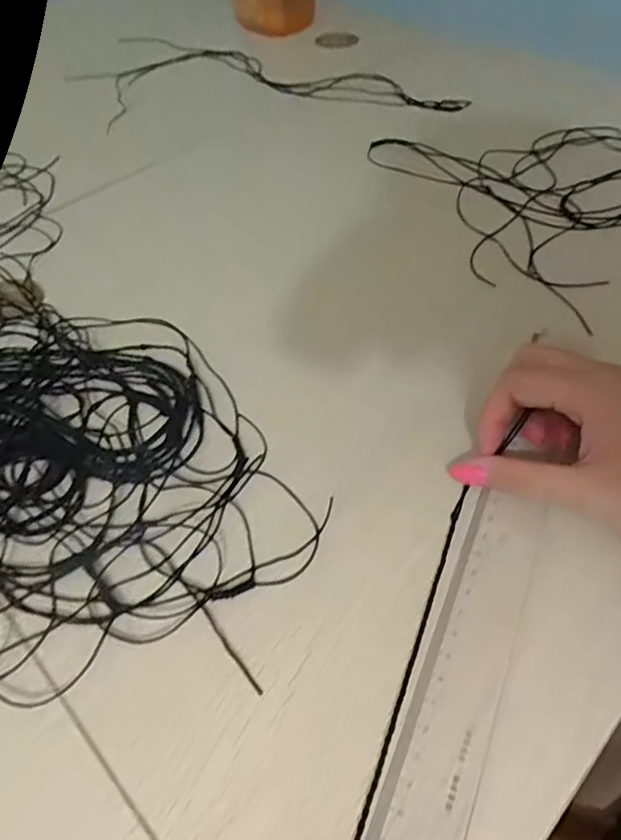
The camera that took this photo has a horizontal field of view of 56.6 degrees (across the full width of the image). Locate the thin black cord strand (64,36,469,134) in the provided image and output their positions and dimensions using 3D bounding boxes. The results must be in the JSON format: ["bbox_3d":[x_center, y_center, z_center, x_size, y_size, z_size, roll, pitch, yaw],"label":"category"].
[{"bbox_3d":[-0.060,-0.374,0.620,0.396,0.012,0.222,-3,51,0],"label":"thin black cord strand"}]

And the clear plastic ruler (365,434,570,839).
[{"bbox_3d":[0.060,0.108,0.233,0.033,0.005,0.183,18,55,17],"label":"clear plastic ruler"}]

